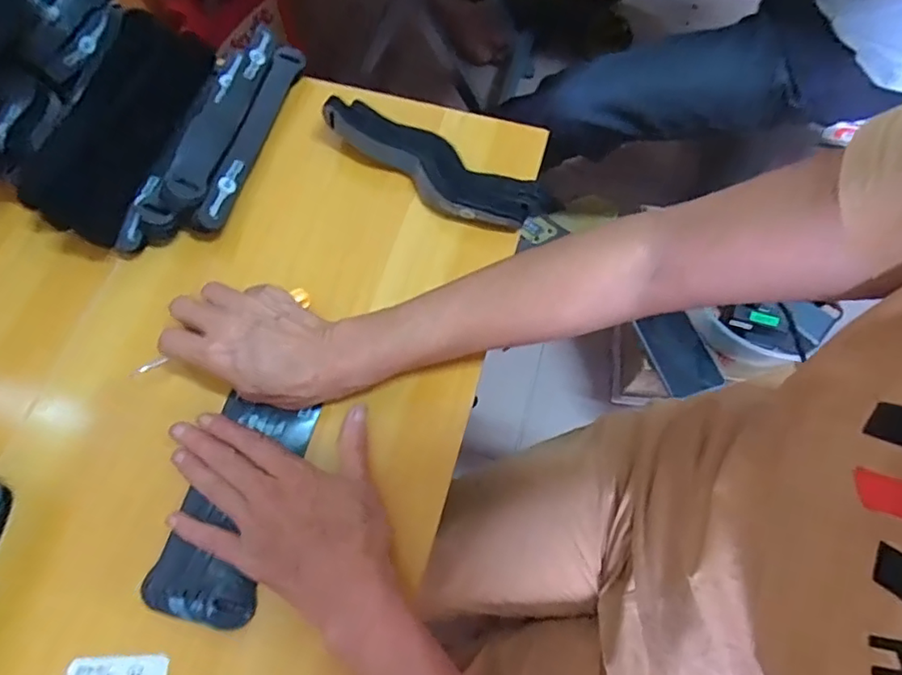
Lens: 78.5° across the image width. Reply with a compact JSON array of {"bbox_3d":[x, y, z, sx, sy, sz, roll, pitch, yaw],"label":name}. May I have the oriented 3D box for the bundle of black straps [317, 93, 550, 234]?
[{"bbox_3d":[-0.015,-0.140,0.446,0.187,0.031,0.047,34,71,12],"label":"bundle of black straps"}]

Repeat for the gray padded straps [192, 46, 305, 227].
[{"bbox_3d":[-0.170,-0.171,0.468,0.025,0.034,0.192,14,68,4],"label":"gray padded straps"}]

